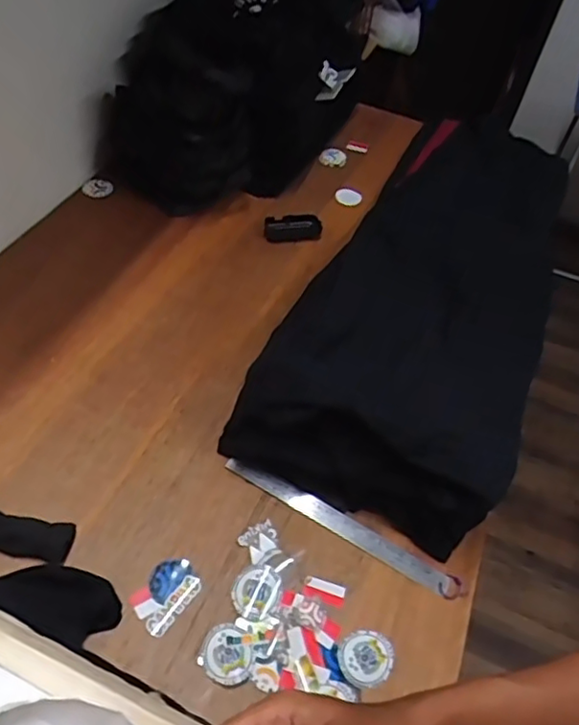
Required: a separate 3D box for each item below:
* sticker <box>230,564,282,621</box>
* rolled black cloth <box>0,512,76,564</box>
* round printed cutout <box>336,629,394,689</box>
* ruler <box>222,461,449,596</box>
[{"bbox_3d":[-0.039,0.276,0.719,0.057,0.009,0.060,5,49,-6],"label":"sticker"},{"bbox_3d":[-0.327,0.207,0.722,0.127,0.025,0.049,11,48,0],"label":"rolled black cloth"},{"bbox_3d":[0.089,0.339,0.688,0.065,0.004,0.059,-31,61,-31],"label":"round printed cutout"},{"bbox_3d":[0.061,0.209,0.791,0.320,0.009,0.032,28,62,12],"label":"ruler"}]

